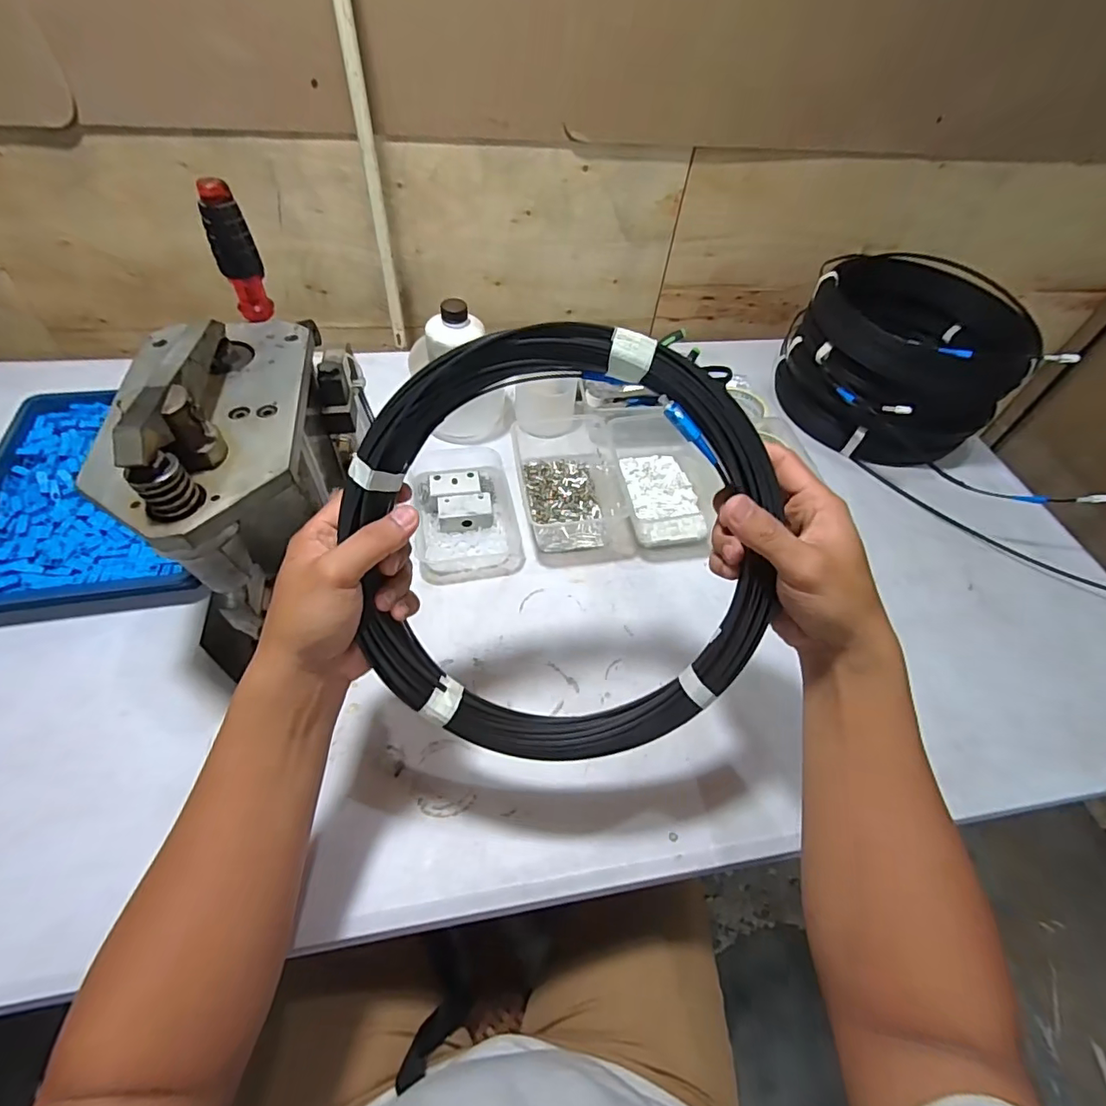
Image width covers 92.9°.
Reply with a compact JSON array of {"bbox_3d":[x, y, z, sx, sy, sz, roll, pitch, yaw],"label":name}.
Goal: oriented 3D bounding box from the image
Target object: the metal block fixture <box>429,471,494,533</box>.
[{"bbox_3d":[-0.109,-0.063,0.634,0.067,0.032,0.069,-10,54,-14],"label":"metal block fixture"}]

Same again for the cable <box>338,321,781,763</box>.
[{"bbox_3d":[0.007,0.004,0.337,0.255,0.273,0.025,-2,14,-2],"label":"cable"}]

